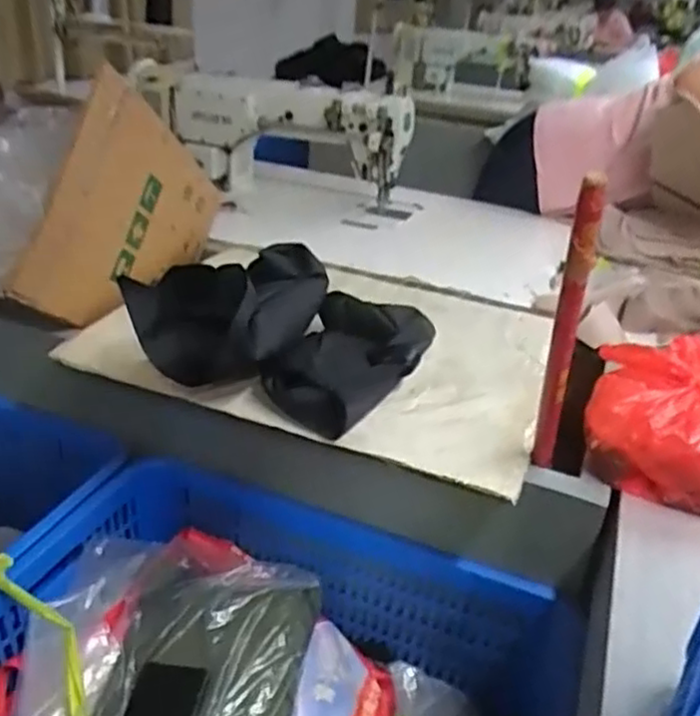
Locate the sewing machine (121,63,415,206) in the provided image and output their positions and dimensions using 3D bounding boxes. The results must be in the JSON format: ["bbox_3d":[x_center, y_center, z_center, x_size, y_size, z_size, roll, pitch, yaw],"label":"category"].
[{"bbox_3d":[-0.159,-0.443,1.490,0.560,0.255,0.183,5,29,1],"label":"sewing machine"}]

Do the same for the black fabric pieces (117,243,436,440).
[{"bbox_3d":[-0.078,-0.042,0.884,0.326,0.141,0.258,10,30,10],"label":"black fabric pieces"}]

